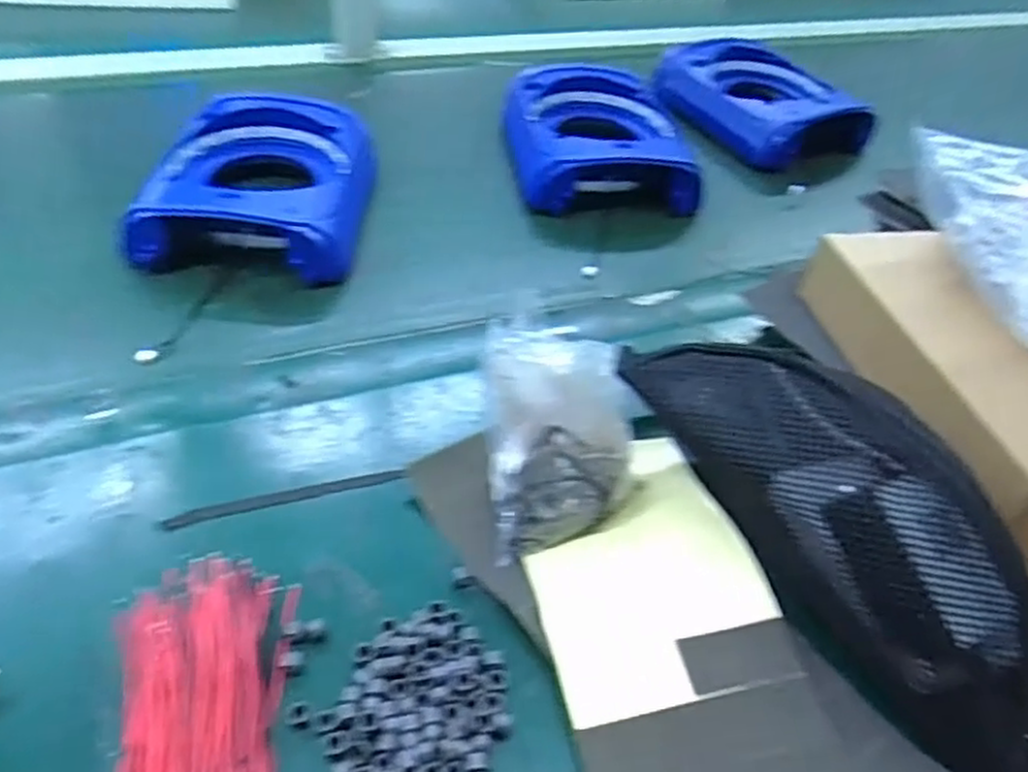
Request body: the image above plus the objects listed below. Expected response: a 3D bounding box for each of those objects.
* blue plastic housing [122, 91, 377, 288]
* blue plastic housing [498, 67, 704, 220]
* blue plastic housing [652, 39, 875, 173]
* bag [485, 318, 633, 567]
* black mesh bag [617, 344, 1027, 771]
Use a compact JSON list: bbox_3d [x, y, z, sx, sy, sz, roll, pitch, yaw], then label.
[{"bbox_3d":[-0.216,-0.177,0.671,0.169,0.064,0.213,5,44,-2],"label":"blue plastic housing"},{"bbox_3d":[0.082,-0.254,0.786,0.164,0.070,0.204,-3,45,-10],"label":"blue plastic housing"},{"bbox_3d":[0.262,-0.322,0.863,0.135,0.063,0.234,-26,53,-29],"label":"blue plastic housing"},{"bbox_3d":[0.029,0.032,0.445,0.083,0.106,0.088,-4,45,-11],"label":"bag"},{"bbox_3d":[0.183,0.077,0.424,0.067,0.114,0.283,-21,51,-26],"label":"black mesh bag"}]

